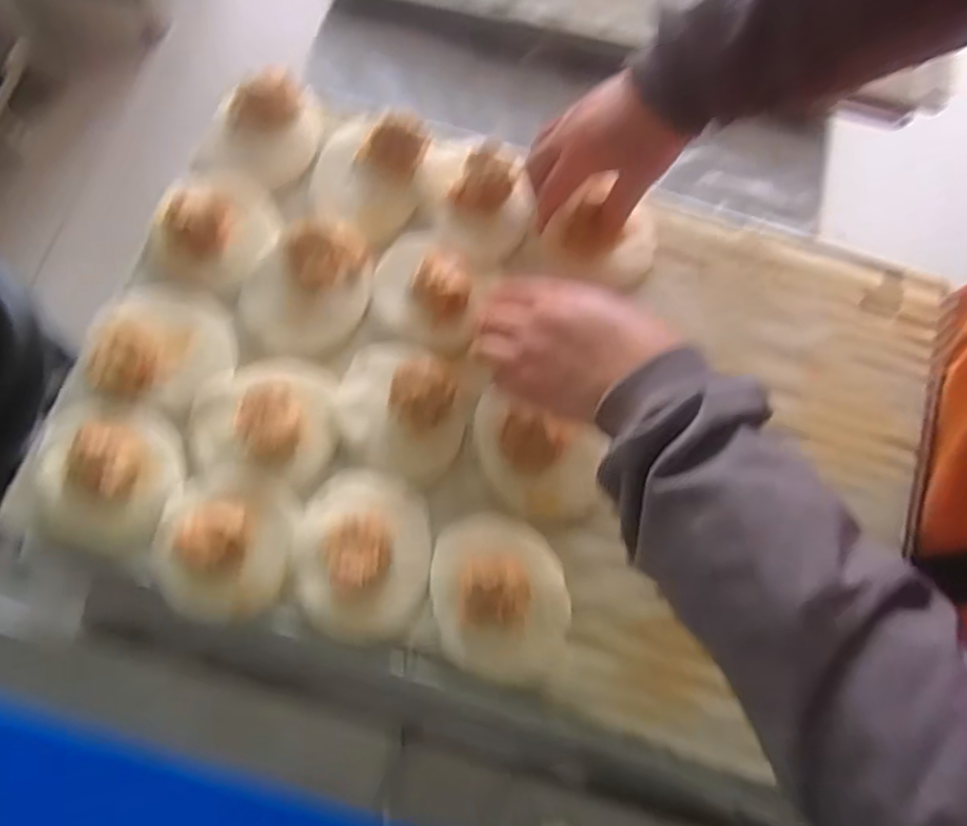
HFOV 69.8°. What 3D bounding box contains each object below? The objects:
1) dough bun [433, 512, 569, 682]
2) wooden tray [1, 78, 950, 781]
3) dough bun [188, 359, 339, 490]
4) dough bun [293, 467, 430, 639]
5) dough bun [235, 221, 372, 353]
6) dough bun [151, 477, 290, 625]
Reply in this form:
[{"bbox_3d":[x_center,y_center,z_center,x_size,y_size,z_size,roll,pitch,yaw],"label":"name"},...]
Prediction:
[{"bbox_3d":[0.011,0.116,0.444,0.086,0.026,0.105,-8,74,-3],"label":"dough bun"},{"bbox_3d":[0.016,-0.011,0.487,0.589,0.035,0.421,19,74,5],"label":"wooden tray"},{"bbox_3d":[-0.153,0.003,0.475,0.099,0.024,0.094,0,74,-1],"label":"dough bun"},{"bbox_3d":[-0.081,0.090,0.453,0.087,0.034,0.109,0,74,-1],"label":"dough bun"},{"bbox_3d":[-0.130,-0.096,0.505,0.103,0.028,0.081,-42,79,-12],"label":"dough bun"},{"bbox_3d":[-0.172,0.087,0.447,0.084,0.026,0.091,-1,74,-1],"label":"dough bun"}]

